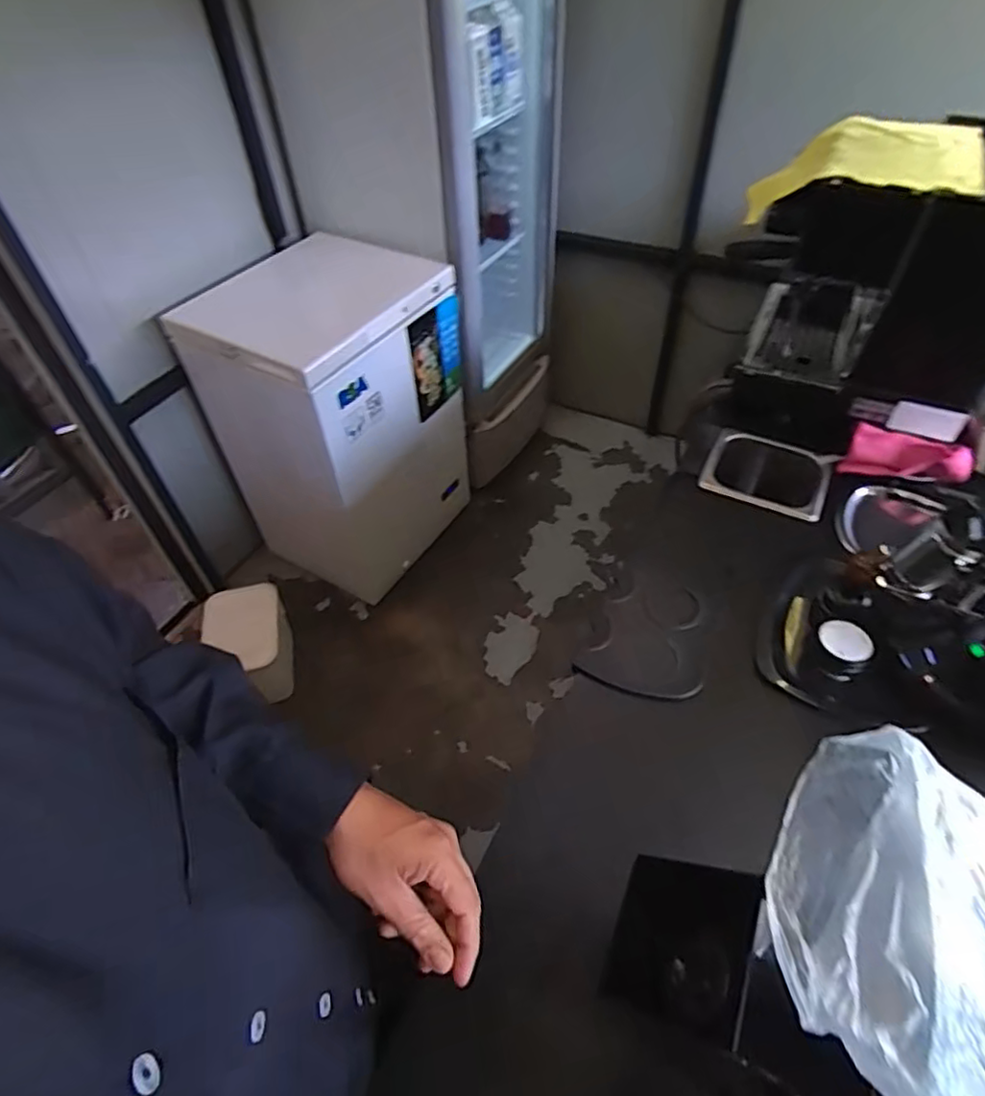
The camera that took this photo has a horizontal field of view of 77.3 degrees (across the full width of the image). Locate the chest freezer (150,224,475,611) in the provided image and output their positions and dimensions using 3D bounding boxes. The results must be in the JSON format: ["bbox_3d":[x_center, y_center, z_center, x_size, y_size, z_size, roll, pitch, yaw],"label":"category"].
[{"bbox_3d":[-0.449,-0.361,1.892,0.568,0.925,0.633,23,54,22],"label":"chest freezer"}]

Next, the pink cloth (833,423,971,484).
[{"bbox_3d":[0.627,-0.138,0.932,0.160,0.029,0.089,23,87,31],"label":"pink cloth"}]

